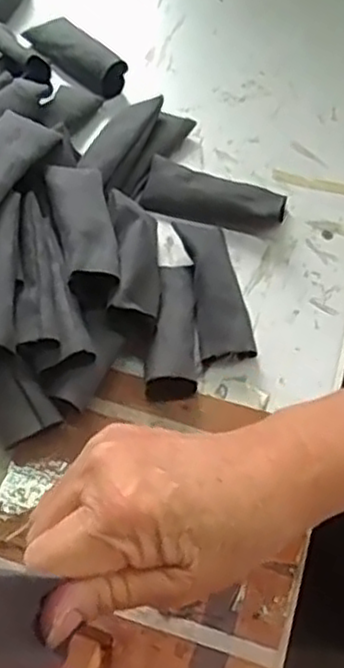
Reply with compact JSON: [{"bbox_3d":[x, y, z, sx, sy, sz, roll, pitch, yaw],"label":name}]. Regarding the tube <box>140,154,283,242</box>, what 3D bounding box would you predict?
[{"bbox_3d":[0.028,-0.097,0.520,0.102,0.024,0.039,20,64,12],"label":"tube"}]

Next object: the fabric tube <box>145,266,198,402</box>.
[{"bbox_3d":[0.003,-0.009,0.463,0.030,0.025,0.103,4,62,4],"label":"fabric tube"}]

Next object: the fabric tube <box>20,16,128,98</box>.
[{"bbox_3d":[-0.079,-0.235,0.592,0.037,0.027,0.100,-39,67,-17],"label":"fabric tube"}]

